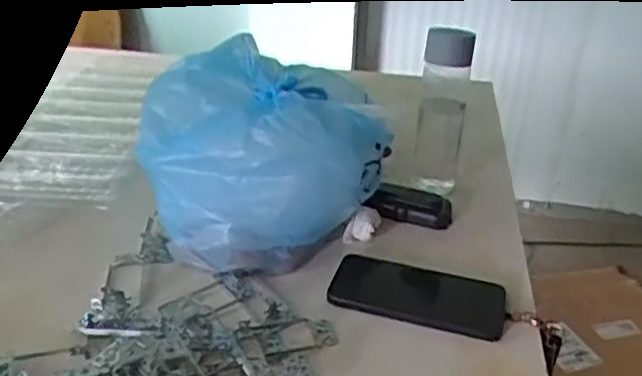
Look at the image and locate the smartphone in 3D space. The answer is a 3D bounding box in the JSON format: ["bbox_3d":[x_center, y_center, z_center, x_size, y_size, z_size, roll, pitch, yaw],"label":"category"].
[{"bbox_3d":[0.095,0.104,0.637,0.170,0.012,0.090,13,31,18],"label":"smartphone"}]

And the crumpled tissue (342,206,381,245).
[{"bbox_3d":[0.047,0.039,0.720,0.041,0.039,0.026,2,29,0],"label":"crumpled tissue"}]

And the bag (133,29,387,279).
[{"bbox_3d":[-0.060,-0.039,0.717,0.251,0.167,0.200,-11,32,-23],"label":"bag"}]

